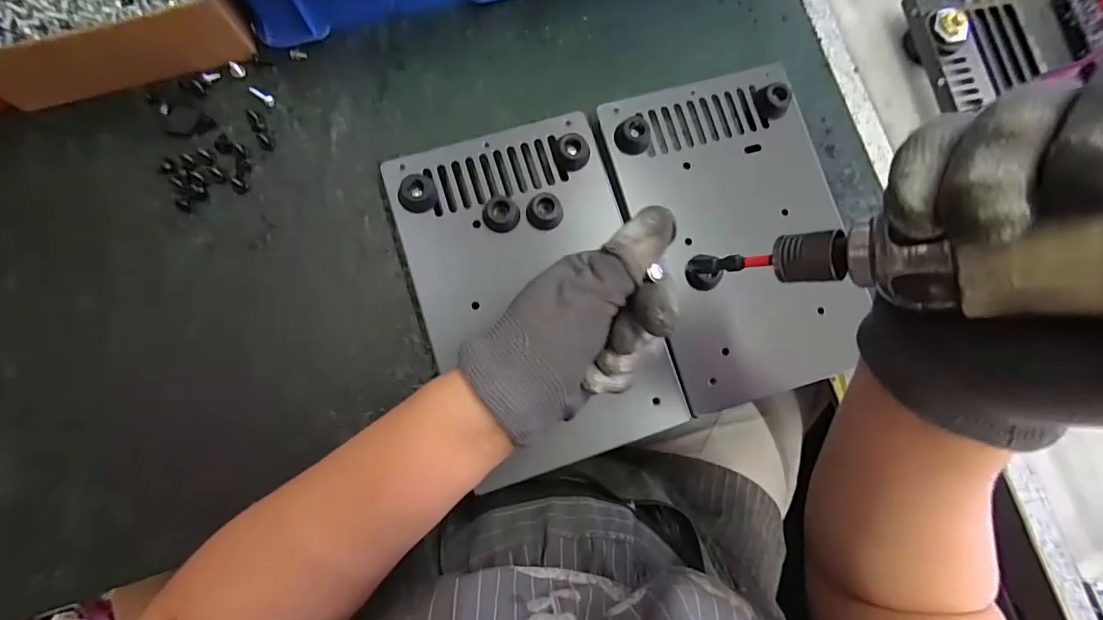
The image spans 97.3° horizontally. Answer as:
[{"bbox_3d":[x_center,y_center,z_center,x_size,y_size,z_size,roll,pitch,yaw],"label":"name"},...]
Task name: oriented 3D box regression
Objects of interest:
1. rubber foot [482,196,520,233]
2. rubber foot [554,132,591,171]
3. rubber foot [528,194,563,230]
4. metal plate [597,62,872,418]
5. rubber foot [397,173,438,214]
[{"bbox_3d":[-0.034,-0.064,0.327,0.022,0.014,0.021,1,82,-4],"label":"rubber foot"},{"bbox_3d":[0.016,-0.109,0.335,0.022,0.014,0.021,1,82,-4],"label":"rubber foot"},{"bbox_3d":[-0.004,-0.066,0.328,0.024,0.015,0.022,-3,83,-5],"label":"rubber foot"},{"bbox_3d":[0.133,-0.058,0.342,0.144,0.036,0.225,-15,84,-6],"label":"metal plate"},{"bbox_3d":[-0.089,-0.077,0.323,0.023,0.013,0.022,1,82,-4],"label":"rubber foot"}]

